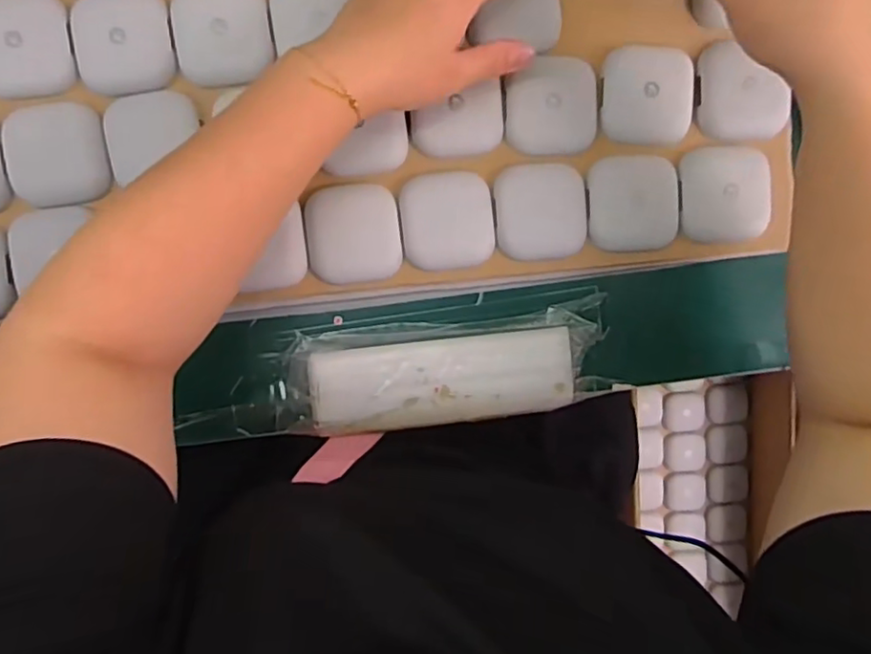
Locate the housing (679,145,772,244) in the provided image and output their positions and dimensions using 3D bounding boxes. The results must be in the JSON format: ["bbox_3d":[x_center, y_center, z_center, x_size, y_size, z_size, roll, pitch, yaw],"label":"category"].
[{"bbox_3d":[0.203,-0.093,0.426,0.061,0.011,0.064,-3,94,-3],"label":"housing"}]

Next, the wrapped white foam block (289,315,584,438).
[{"bbox_3d":[0.002,0.037,0.450,0.208,0.010,0.074,-5,94,-3],"label":"wrapped white foam block"}]

